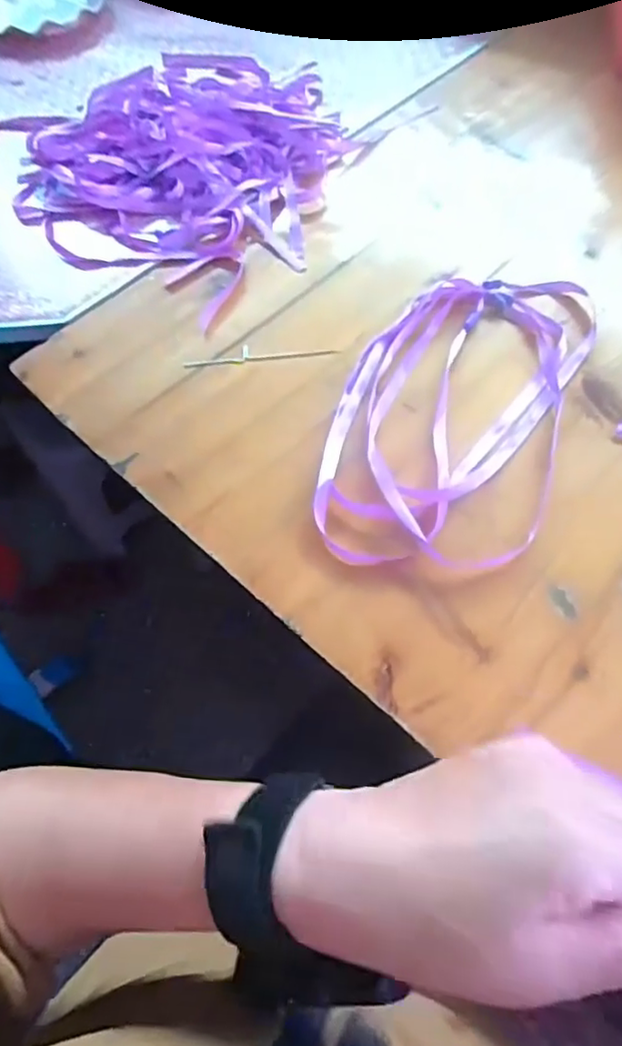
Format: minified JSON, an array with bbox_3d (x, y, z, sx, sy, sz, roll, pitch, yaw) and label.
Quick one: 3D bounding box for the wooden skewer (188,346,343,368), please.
[{"bbox_3d":[-0.040,-0.135,0.467,0.121,0.006,0.015,-4,58,1],"label":"wooden skewer"}]

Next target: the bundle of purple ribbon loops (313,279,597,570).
[{"bbox_3d":[0.104,-0.090,0.417,0.155,0.018,0.287,20,62,15],"label":"bundle of purple ribbon loops"}]

